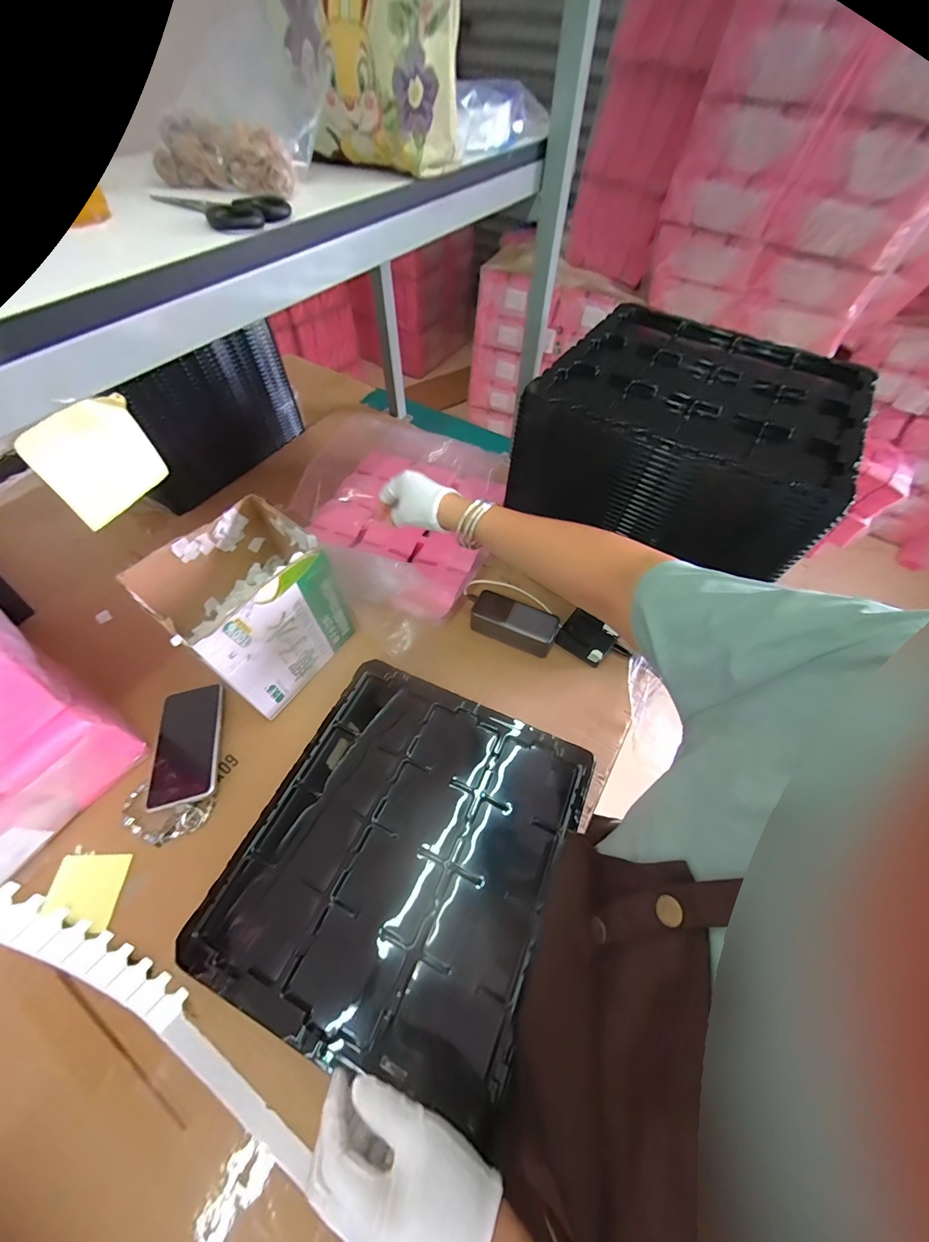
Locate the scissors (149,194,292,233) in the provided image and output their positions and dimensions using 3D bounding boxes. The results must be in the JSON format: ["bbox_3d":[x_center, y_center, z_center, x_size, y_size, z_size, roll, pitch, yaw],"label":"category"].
[{"bbox_3d":[-0.197,-0.335,0.332,0.126,0.011,0.056,35,62,20],"label":"scissors"}]

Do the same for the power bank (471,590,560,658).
[{"bbox_3d":[0.077,0.007,0.653,0.128,0.055,0.058,22,58,12],"label":"power bank"}]

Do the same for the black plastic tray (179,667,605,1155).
[{"bbox_3d":[-0.066,0.251,0.471,0.328,0.020,0.363,22,58,12],"label":"black plastic tray"}]

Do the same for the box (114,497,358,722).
[{"bbox_3d":[-0.277,-0.015,0.559,0.145,0.192,0.196,29,60,16],"label":"box"}]

